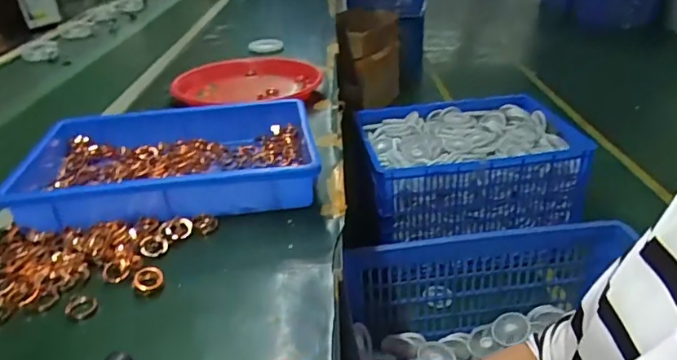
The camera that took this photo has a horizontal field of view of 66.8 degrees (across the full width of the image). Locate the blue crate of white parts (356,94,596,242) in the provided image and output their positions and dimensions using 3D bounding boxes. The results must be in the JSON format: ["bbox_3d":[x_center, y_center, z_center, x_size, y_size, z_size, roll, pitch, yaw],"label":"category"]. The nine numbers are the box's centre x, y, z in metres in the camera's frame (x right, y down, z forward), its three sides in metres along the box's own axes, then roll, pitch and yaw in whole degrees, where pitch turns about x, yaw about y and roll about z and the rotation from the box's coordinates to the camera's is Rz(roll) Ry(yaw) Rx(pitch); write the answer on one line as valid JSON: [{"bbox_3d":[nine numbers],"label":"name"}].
[{"bbox_3d":[0.429,-0.065,1.793,0.708,0.254,0.540,-6,29,-5],"label":"blue crate of white parts"}]

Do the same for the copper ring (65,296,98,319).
[{"bbox_3d":[-0.245,0.120,0.488,0.026,0.004,0.025,0,30,0],"label":"copper ring"}]

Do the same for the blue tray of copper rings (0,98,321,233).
[{"bbox_3d":[-0.224,-0.031,0.698,0.367,0.064,0.250,-6,31,-10],"label":"blue tray of copper rings"}]

